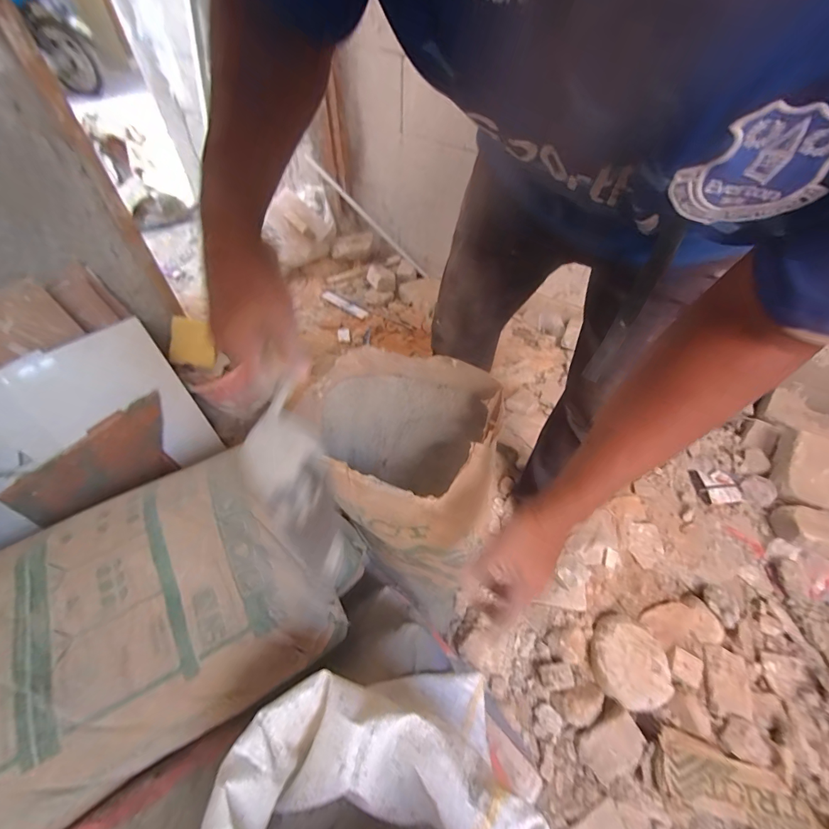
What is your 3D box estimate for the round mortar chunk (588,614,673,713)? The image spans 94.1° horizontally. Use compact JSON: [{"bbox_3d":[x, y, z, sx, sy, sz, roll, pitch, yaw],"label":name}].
[{"bbox_3d":[0.444,0.511,0.805,0.143,0.042,0.166,8,52,5],"label":"round mortar chunk"}]

